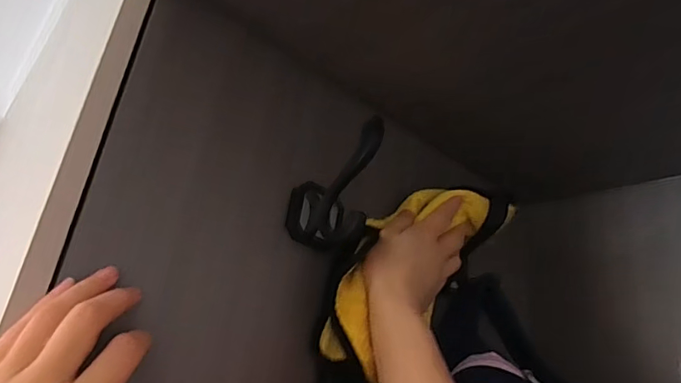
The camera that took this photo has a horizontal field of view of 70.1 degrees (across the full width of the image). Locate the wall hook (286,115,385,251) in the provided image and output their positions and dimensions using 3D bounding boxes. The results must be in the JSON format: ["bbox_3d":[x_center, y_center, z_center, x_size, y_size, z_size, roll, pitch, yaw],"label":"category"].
[{"bbox_3d":[-0.006,-0.006,0.417,0.057,0.102,0.070,16,-24,-20],"label":"wall hook"}]

